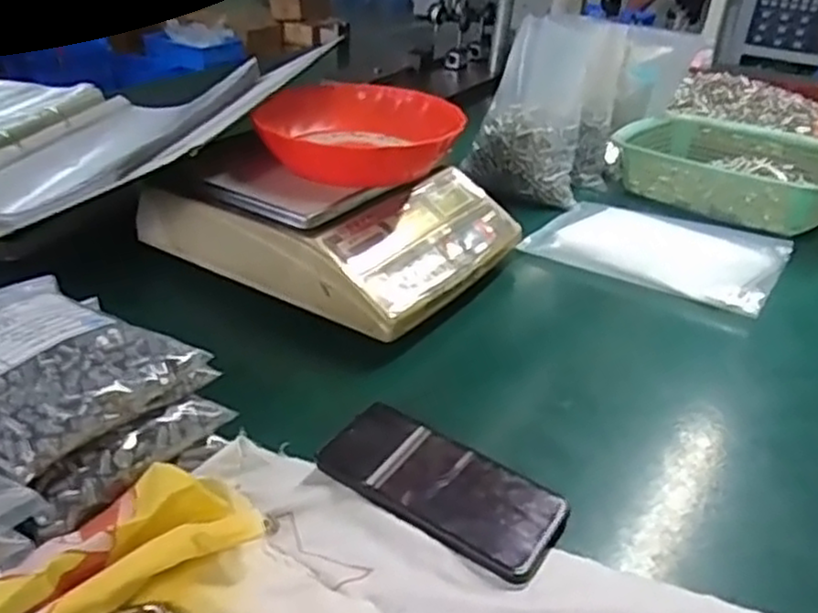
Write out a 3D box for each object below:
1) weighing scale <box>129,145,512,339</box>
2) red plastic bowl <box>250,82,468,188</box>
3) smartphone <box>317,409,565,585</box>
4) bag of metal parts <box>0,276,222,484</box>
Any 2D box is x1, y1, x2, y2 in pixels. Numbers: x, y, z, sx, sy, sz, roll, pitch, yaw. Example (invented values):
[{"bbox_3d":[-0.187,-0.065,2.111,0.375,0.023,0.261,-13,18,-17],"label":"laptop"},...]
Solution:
[{"bbox_3d":[-0.076,-0.110,0.780,0.329,0.099,0.258,20,35,25],"label":"weighing scale"},{"bbox_3d":[-0.060,-0.179,0.769,0.207,0.053,0.207,3,31,-2],"label":"red plastic bowl"},{"bbox_3d":[0.022,0.116,0.491,0.161,0.014,0.075,23,36,28],"label":"smartphone"},{"bbox_3d":[-0.243,0.030,0.467,0.175,0.035,0.134,21,35,26],"label":"bag of metal parts"}]

